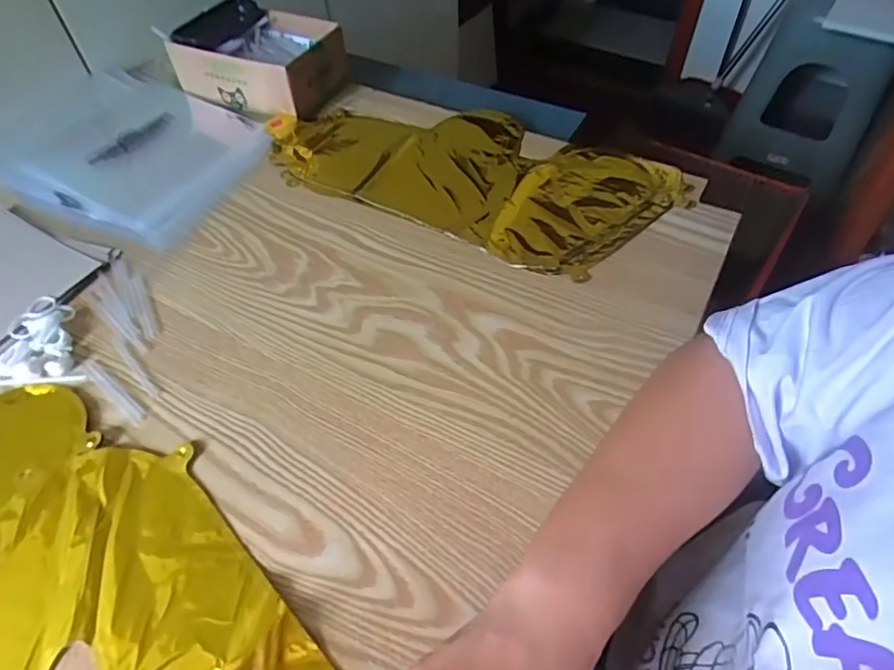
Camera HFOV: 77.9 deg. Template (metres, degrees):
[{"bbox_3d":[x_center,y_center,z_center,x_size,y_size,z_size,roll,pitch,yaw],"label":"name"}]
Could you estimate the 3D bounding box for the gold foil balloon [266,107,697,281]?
[{"bbox_3d":[0.021,-0.193,0.621,0.440,0.015,0.227,23,56,19],"label":"gold foil balloon"}]

